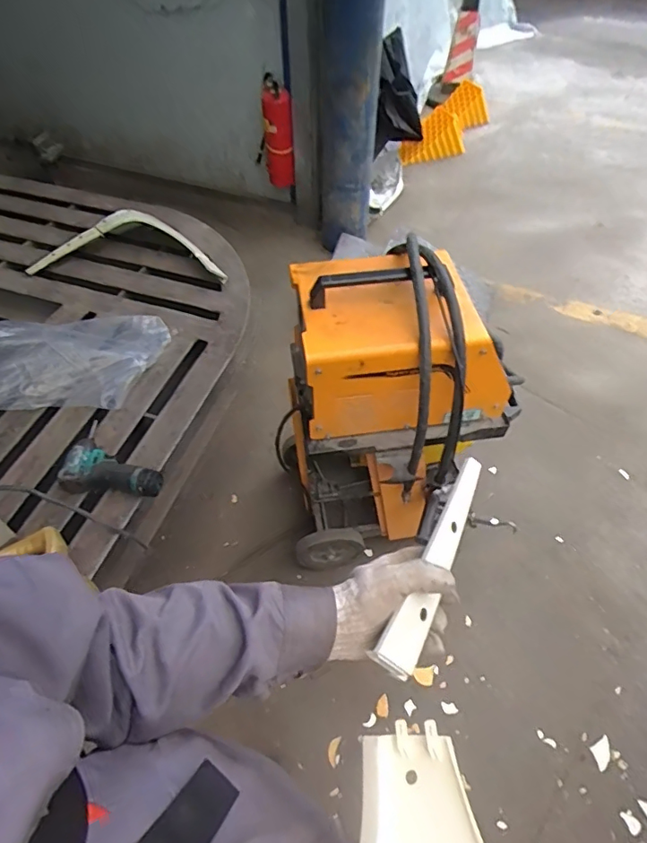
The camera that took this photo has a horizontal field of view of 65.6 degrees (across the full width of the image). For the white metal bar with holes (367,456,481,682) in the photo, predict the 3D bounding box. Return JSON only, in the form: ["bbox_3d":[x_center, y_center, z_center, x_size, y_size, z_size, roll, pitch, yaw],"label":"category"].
[{"bbox_3d":[0.112,0.130,0.494,0.045,0.017,0.237,48,55,-21],"label":"white metal bar with holes"}]

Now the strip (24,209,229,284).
[{"bbox_3d":[-0.563,-0.523,1.469,0.572,0.105,0.183,2,54,3],"label":"strip"}]

